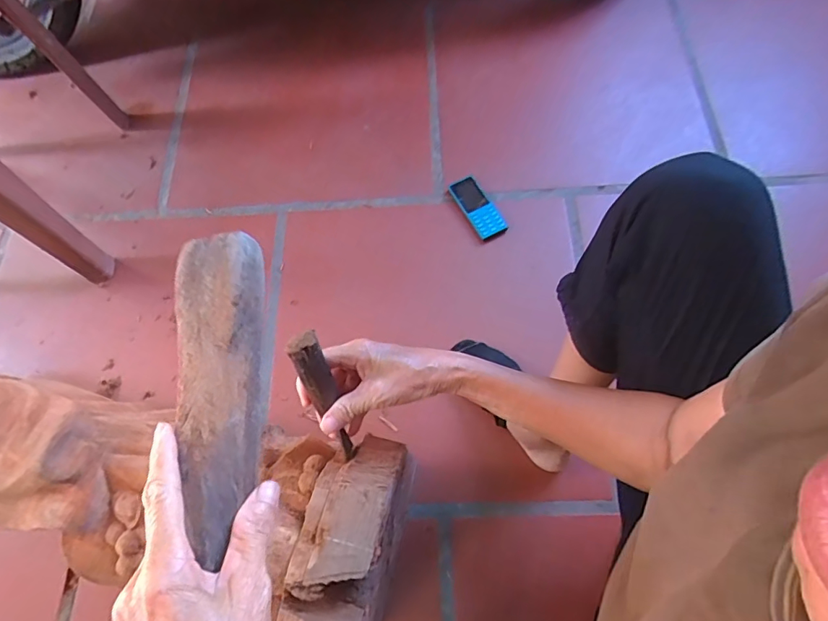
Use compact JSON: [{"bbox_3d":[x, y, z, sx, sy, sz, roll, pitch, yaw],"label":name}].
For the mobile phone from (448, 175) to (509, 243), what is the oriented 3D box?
[{"bbox_3d":[0.111,-0.182,0.837,0.053,0.011,0.125,-27,69,-8],"label":"mobile phone"}]

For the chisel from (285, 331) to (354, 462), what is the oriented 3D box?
[{"bbox_3d":[-0.078,0.081,0.432,0.025,0.149,0.020,-18,38,-5],"label":"chisel"}]

